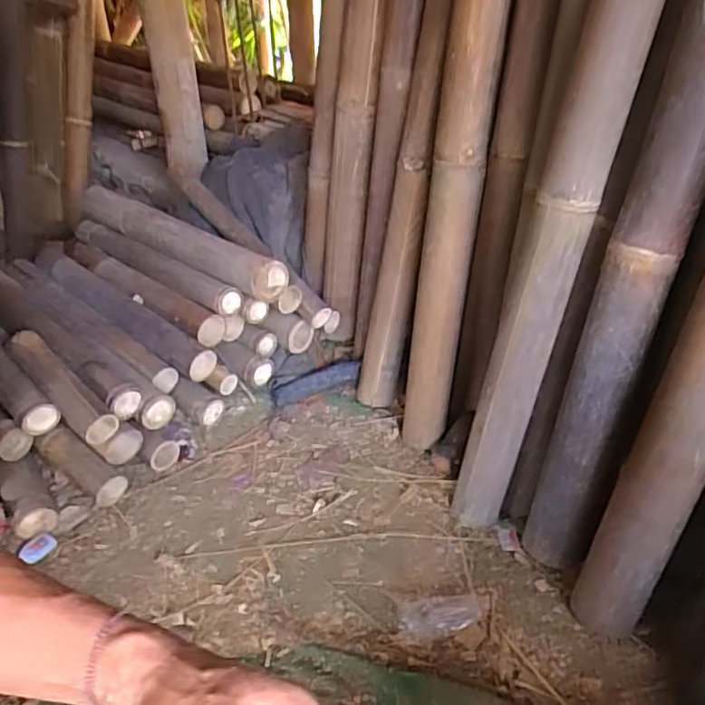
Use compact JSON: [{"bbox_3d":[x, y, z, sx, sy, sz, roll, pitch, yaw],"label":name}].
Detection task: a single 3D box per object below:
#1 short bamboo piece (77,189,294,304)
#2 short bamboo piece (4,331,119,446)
[{"bbox_3d":[-0.391,-0.239,1.276,0.608,0.088,0.084,22,42,28],"label":"short bamboo piece"},{"bbox_3d":[-0.473,0.052,0.977,0.242,0.048,0.061,39,44,18],"label":"short bamboo piece"}]

